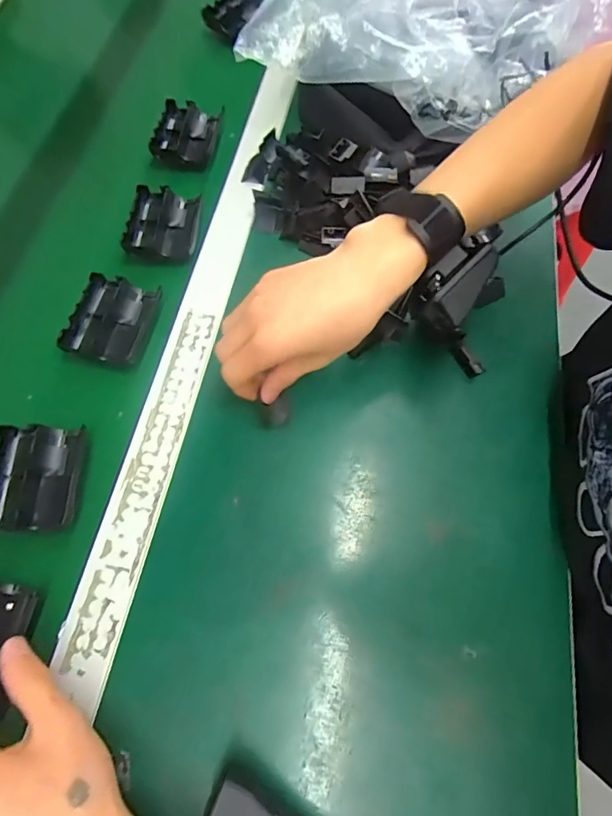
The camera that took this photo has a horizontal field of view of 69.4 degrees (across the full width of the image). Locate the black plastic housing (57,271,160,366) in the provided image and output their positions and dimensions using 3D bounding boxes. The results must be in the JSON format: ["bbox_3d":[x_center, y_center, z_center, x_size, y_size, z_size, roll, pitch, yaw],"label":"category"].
[{"bbox_3d":[-0.169,-0.077,0.392,0.065,0.022,0.077,13,67,6],"label":"black plastic housing"}]

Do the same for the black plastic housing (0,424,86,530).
[{"bbox_3d":[-0.206,0.052,0.337,0.062,0.018,0.079,-2,67,0],"label":"black plastic housing"}]

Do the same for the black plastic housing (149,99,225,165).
[{"bbox_3d":[-0.132,-0.303,0.489,0.064,0.025,0.083,7,67,3],"label":"black plastic housing"}]

